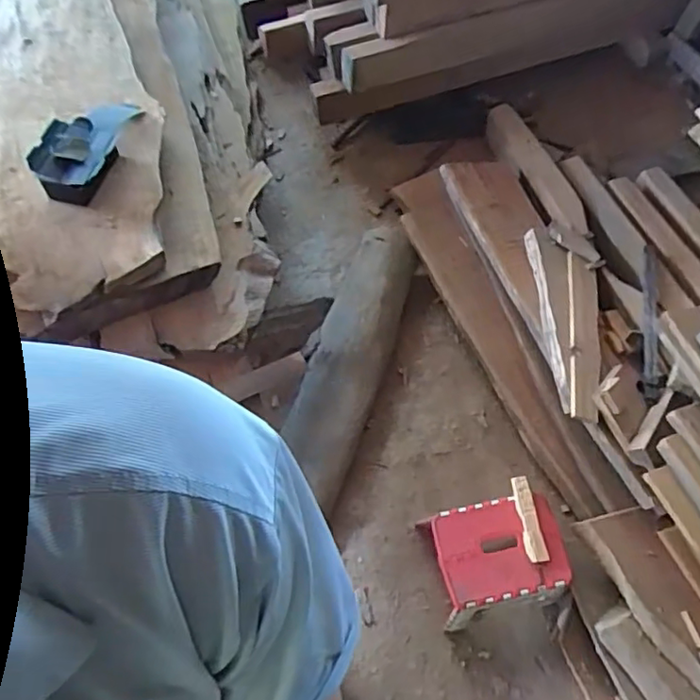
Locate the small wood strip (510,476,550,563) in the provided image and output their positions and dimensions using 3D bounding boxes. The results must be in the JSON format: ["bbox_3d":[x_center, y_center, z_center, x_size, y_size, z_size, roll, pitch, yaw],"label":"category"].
[{"bbox_3d":[0.398,0.375,1.318,0.044,0.013,0.184,-7,61,0],"label":"small wood strip"}]

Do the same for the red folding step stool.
[{"bbox_3d":[0.338,0.477,1.375,0.288,0.198,0.219,-15,62,-5],"label":"red folding step stool"}]

